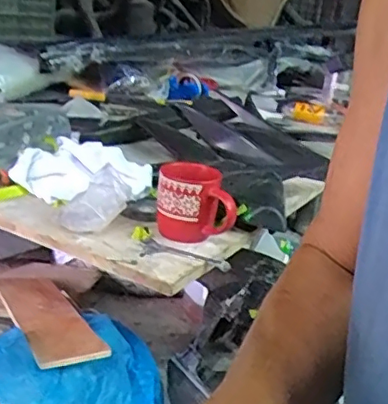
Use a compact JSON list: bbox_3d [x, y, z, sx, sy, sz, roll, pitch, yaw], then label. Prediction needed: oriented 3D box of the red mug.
[{"bbox_3d":[0.004,0.003,0.902,0.119,0.106,0.081,8,18,5],"label":"red mug"}]

